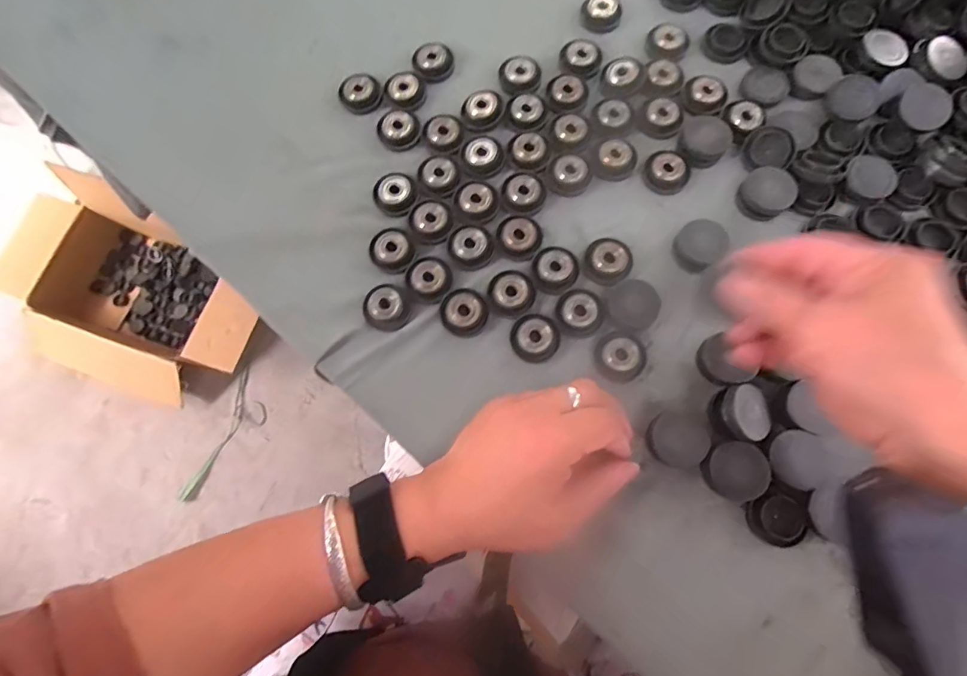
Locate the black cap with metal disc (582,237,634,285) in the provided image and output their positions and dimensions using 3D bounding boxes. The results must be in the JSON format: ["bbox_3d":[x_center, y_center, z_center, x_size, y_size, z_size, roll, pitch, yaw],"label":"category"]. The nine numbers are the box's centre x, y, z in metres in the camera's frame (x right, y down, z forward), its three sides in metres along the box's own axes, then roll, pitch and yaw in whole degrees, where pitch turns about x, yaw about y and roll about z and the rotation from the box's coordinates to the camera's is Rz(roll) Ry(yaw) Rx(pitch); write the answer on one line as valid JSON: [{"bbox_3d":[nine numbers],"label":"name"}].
[{"bbox_3d":[0.083,-0.051,0.309,0.030,0.011,0.028,0,75,2],"label":"black cap with metal disc"}]

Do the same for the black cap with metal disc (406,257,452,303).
[{"bbox_3d":[-0.036,-0.041,0.310,0.028,0.006,0.032,-39,77,-8],"label":"black cap with metal disc"}]

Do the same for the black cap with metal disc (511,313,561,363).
[{"bbox_3d":[0.033,-0.001,0.297,0.029,0.009,0.030,0,75,2],"label":"black cap with metal disc"}]

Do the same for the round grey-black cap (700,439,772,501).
[{"bbox_3d":[0.147,0.077,0.270,0.032,0.014,0.032,0,75,2],"label":"round grey-black cap"}]

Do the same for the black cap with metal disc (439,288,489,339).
[{"bbox_3d":[-0.013,-0.017,0.303,0.030,0.010,0.029,0,75,2],"label":"black cap with metal disc"}]

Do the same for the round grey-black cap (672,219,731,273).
[{"bbox_3d":[0.143,-0.062,0.308,0.031,0.016,0.030,0,75,2],"label":"round grey-black cap"}]

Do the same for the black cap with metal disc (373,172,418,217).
[{"bbox_3d":[-0.062,-0.103,0.326,0.030,0.007,0.029,0,75,2],"label":"black cap with metal disc"}]

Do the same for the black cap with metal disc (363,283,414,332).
[{"bbox_3d":[-0.064,-0.021,0.307,0.031,0.008,0.031,0,75,2],"label":"black cap with metal disc"}]

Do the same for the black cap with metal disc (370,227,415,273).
[{"bbox_3d":[-0.062,-0.061,0.316,0.029,0.006,0.031,0,75,2],"label":"black cap with metal disc"}]

